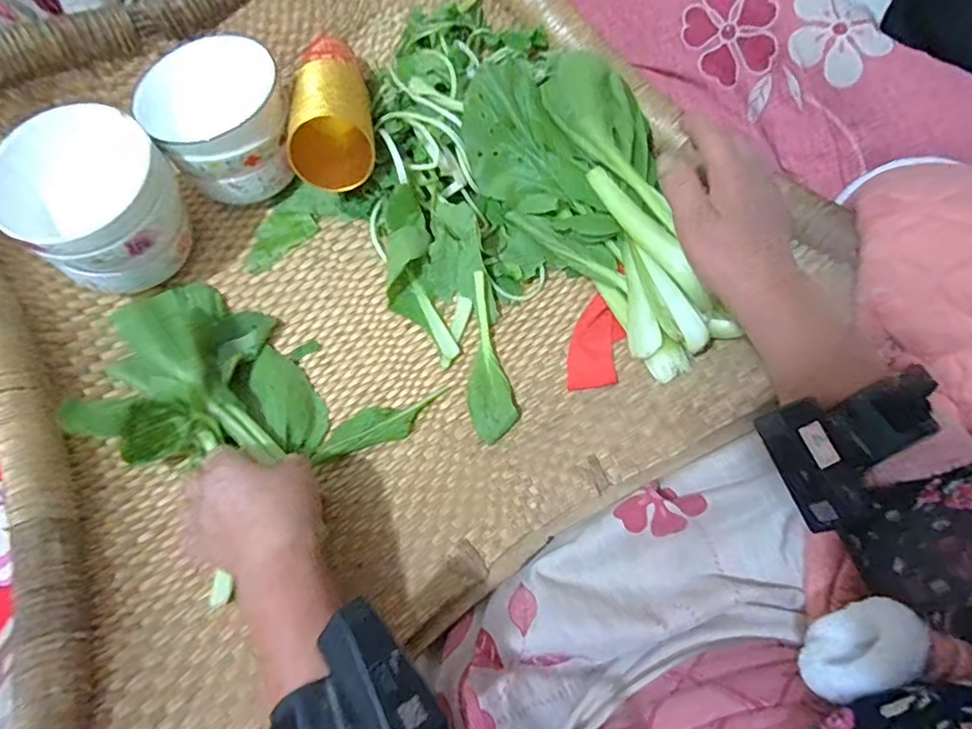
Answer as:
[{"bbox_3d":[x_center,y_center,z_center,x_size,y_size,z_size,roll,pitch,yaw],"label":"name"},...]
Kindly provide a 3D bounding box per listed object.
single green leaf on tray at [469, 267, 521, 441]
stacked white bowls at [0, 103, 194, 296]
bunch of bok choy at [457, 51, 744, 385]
[{"bbox_3d":[0.001,-0.005,0.478,0.036,0.023,0.147,-5,66,-2],"label":"single green leaf on tray"},{"bbox_3d":[-0.318,-0.130,0.479,0.101,0.108,0.125,37,71,15],"label":"stacked white bowls"},{"bbox_3d":[0.094,-0.140,0.489,0.140,0.077,0.319,-24,68,-10],"label":"bunch of bok choy"}]

